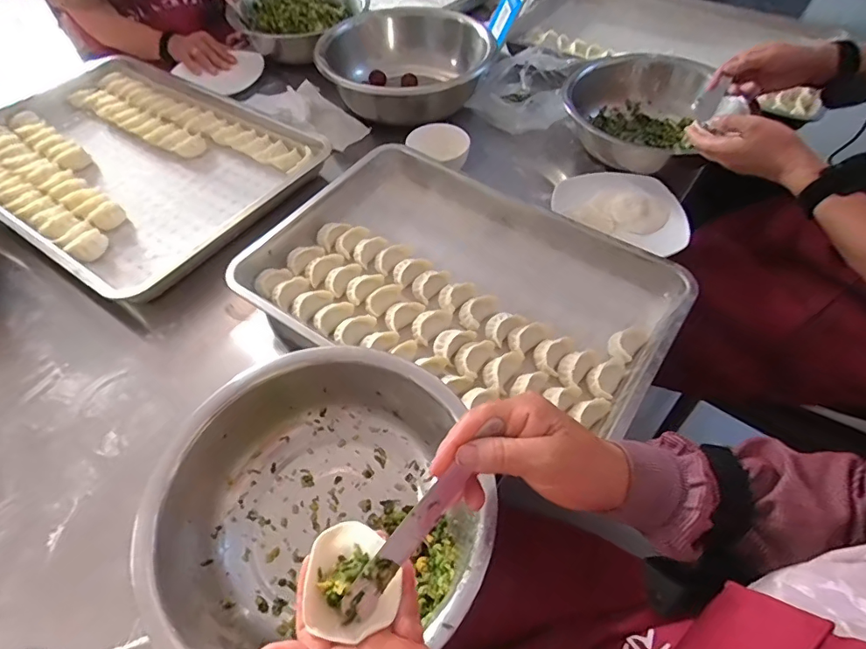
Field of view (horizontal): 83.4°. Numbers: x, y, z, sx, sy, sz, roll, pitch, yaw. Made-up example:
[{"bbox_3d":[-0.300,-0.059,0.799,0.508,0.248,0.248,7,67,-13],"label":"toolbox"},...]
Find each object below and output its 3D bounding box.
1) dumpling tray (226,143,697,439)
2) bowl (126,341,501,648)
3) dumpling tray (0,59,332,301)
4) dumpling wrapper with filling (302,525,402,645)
[{"bbox_3d":[0.040,-0.056,0.627,0.488,0.070,0.316,24,58,17],"label":"dumpling tray"},{"bbox_3d":[-0.096,0.163,0.437,0.275,0.086,0.274,0,54,1],"label":"bowl"},{"bbox_3d":[-0.516,-0.285,0.791,0.607,0.030,0.388,28,59,20],"label":"dumpling tray"},{"bbox_3d":[-0.053,0.167,0.319,0.061,0.013,0.066,0,54,1],"label":"dumpling wrapper with filling"}]

